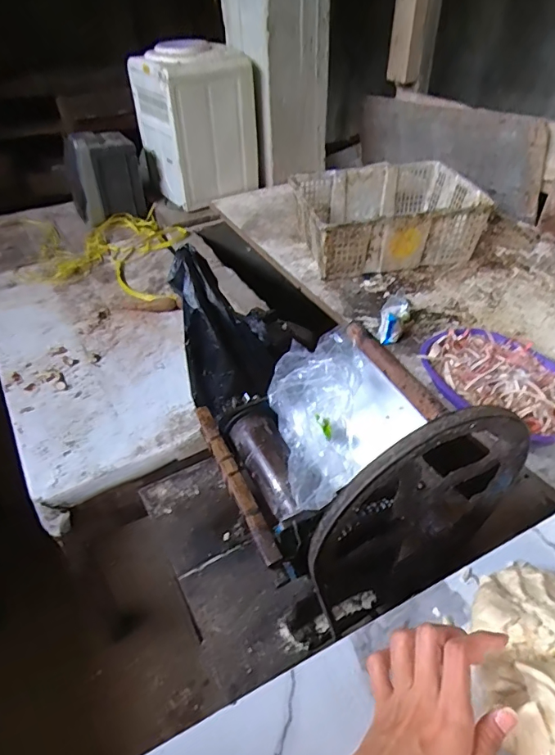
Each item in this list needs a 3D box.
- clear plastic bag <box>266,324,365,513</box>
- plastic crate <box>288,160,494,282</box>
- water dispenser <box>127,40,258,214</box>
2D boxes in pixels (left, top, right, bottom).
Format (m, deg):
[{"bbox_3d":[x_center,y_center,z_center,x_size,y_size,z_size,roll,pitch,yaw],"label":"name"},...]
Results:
[{"bbox_3d":[0.041,0.042,0.527,0.104,0.057,0.204,1,66,6],"label":"clear plastic bag"},{"bbox_3d":[0.296,-0.450,1.346,0.470,0.177,0.355,-8,42,-7],"label":"plastic crate"},{"bbox_3d":[-0.280,-0.854,1.584,0.325,0.418,0.388,-19,45,-18],"label":"water dispenser"}]

